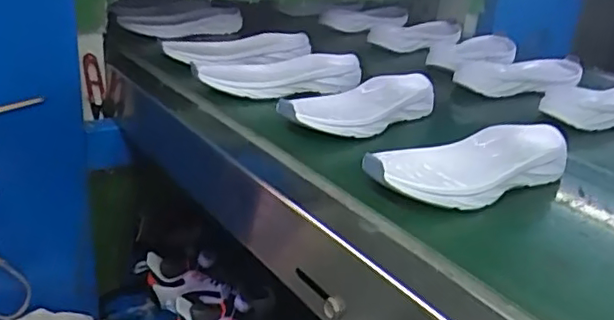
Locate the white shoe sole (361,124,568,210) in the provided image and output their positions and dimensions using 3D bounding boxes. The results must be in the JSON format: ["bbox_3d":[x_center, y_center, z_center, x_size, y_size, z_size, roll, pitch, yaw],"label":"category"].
[{"bbox_3d":[0.147,0.003,0.551,0.216,0.033,0.087,-11,26,-31],"label":"white shoe sole"}]

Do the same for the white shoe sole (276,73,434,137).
[{"bbox_3d":[0.060,-0.065,0.689,0.195,0.037,0.097,-18,30,-41],"label":"white shoe sole"}]

